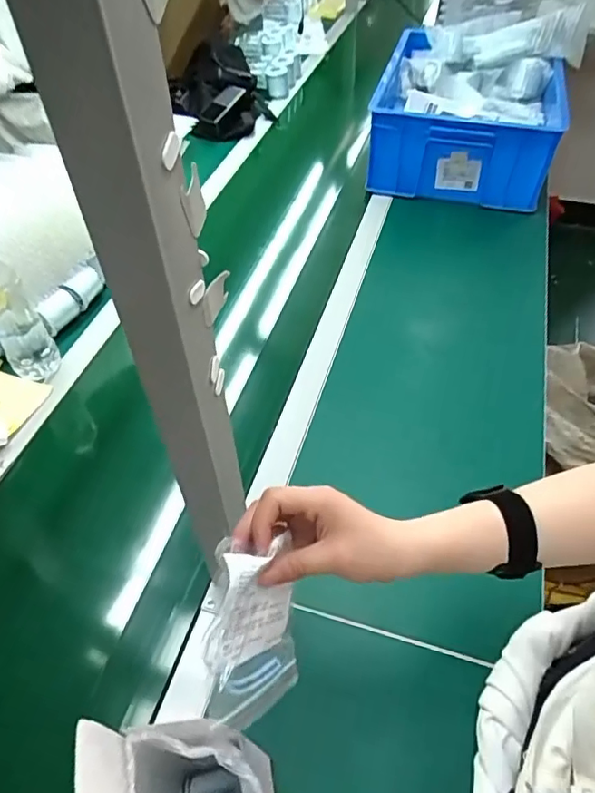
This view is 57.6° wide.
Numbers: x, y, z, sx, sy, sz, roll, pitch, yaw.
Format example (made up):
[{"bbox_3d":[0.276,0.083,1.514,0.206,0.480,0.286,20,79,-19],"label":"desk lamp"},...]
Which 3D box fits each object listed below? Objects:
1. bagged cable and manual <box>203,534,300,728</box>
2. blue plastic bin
[{"bbox_3d":[-0.029,0.149,0.353,0.023,0.115,0.075,1,10,39],"label":"bagged cable and manual"},{"bbox_3d":[0.340,-0.559,1.111,0.344,0.180,0.433,14,50,13],"label":"blue plastic bin"}]

